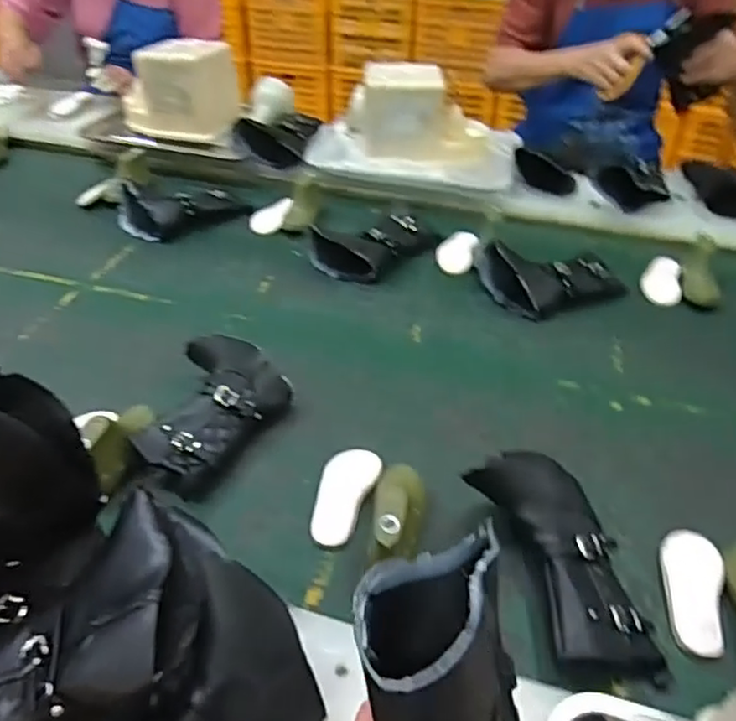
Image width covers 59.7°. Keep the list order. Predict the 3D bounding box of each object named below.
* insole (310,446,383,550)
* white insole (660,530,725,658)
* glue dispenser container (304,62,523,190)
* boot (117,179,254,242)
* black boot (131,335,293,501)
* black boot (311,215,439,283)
[{"bbox_3d":[-0.025,0.140,0.673,0.055,0.019,0.117,13,42,14],"label":"insole"},{"bbox_3d":[0.300,0.212,0.596,0.052,0.013,0.129,15,42,16],"label":"white insole"},{"bbox_3d":[0.084,-0.456,1.258,0.413,0.178,0.295,11,41,11],"label":"glue dispenser container"},{"bbox_3d":[-0.323,-0.273,1.121,0.230,0.080,0.128,-7,41,-10],"label":"boot"},{"bbox_3d":[-0.190,0.061,0.738,0.144,0.063,0.197,19,43,20],"label":"black boot"},{"bbox_3d":[0.010,-0.196,1.054,0.180,0.065,0.121,-31,50,-32],"label":"black boot"}]

